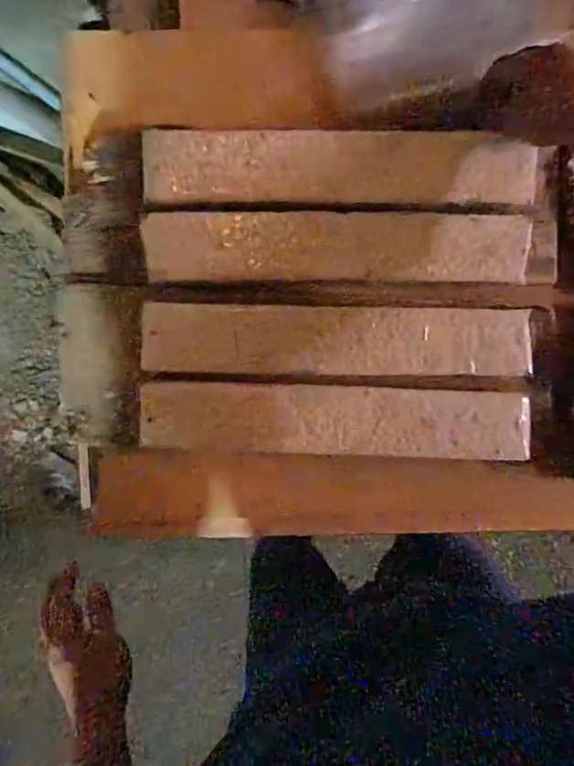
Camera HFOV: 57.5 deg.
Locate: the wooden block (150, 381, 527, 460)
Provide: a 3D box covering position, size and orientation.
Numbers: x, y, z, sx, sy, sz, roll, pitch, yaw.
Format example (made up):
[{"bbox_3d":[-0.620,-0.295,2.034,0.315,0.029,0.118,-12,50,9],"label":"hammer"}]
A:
[{"bbox_3d":[0.048,0.039,0.523,0.379,0.047,0.071,1,96,0],"label":"wooden block"}]

